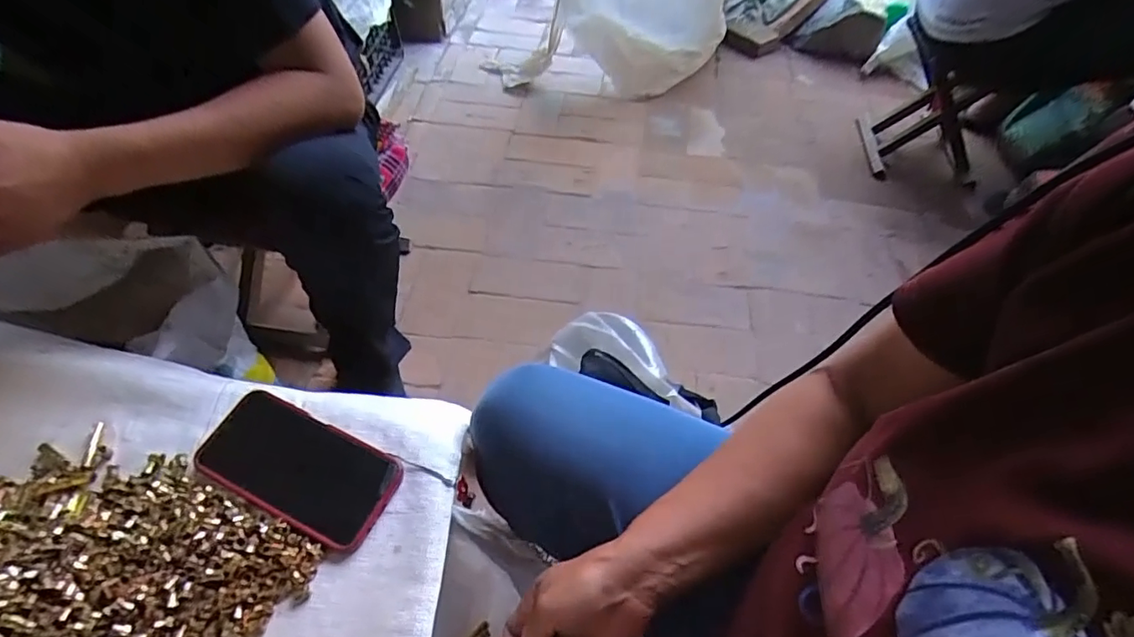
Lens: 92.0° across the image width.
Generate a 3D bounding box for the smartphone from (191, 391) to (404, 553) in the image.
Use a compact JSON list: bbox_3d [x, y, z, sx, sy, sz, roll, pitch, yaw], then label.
[{"bbox_3d":[-0.227,0.125,0.464,0.164,0.010,0.081,24,62,11],"label":"smartphone"}]

